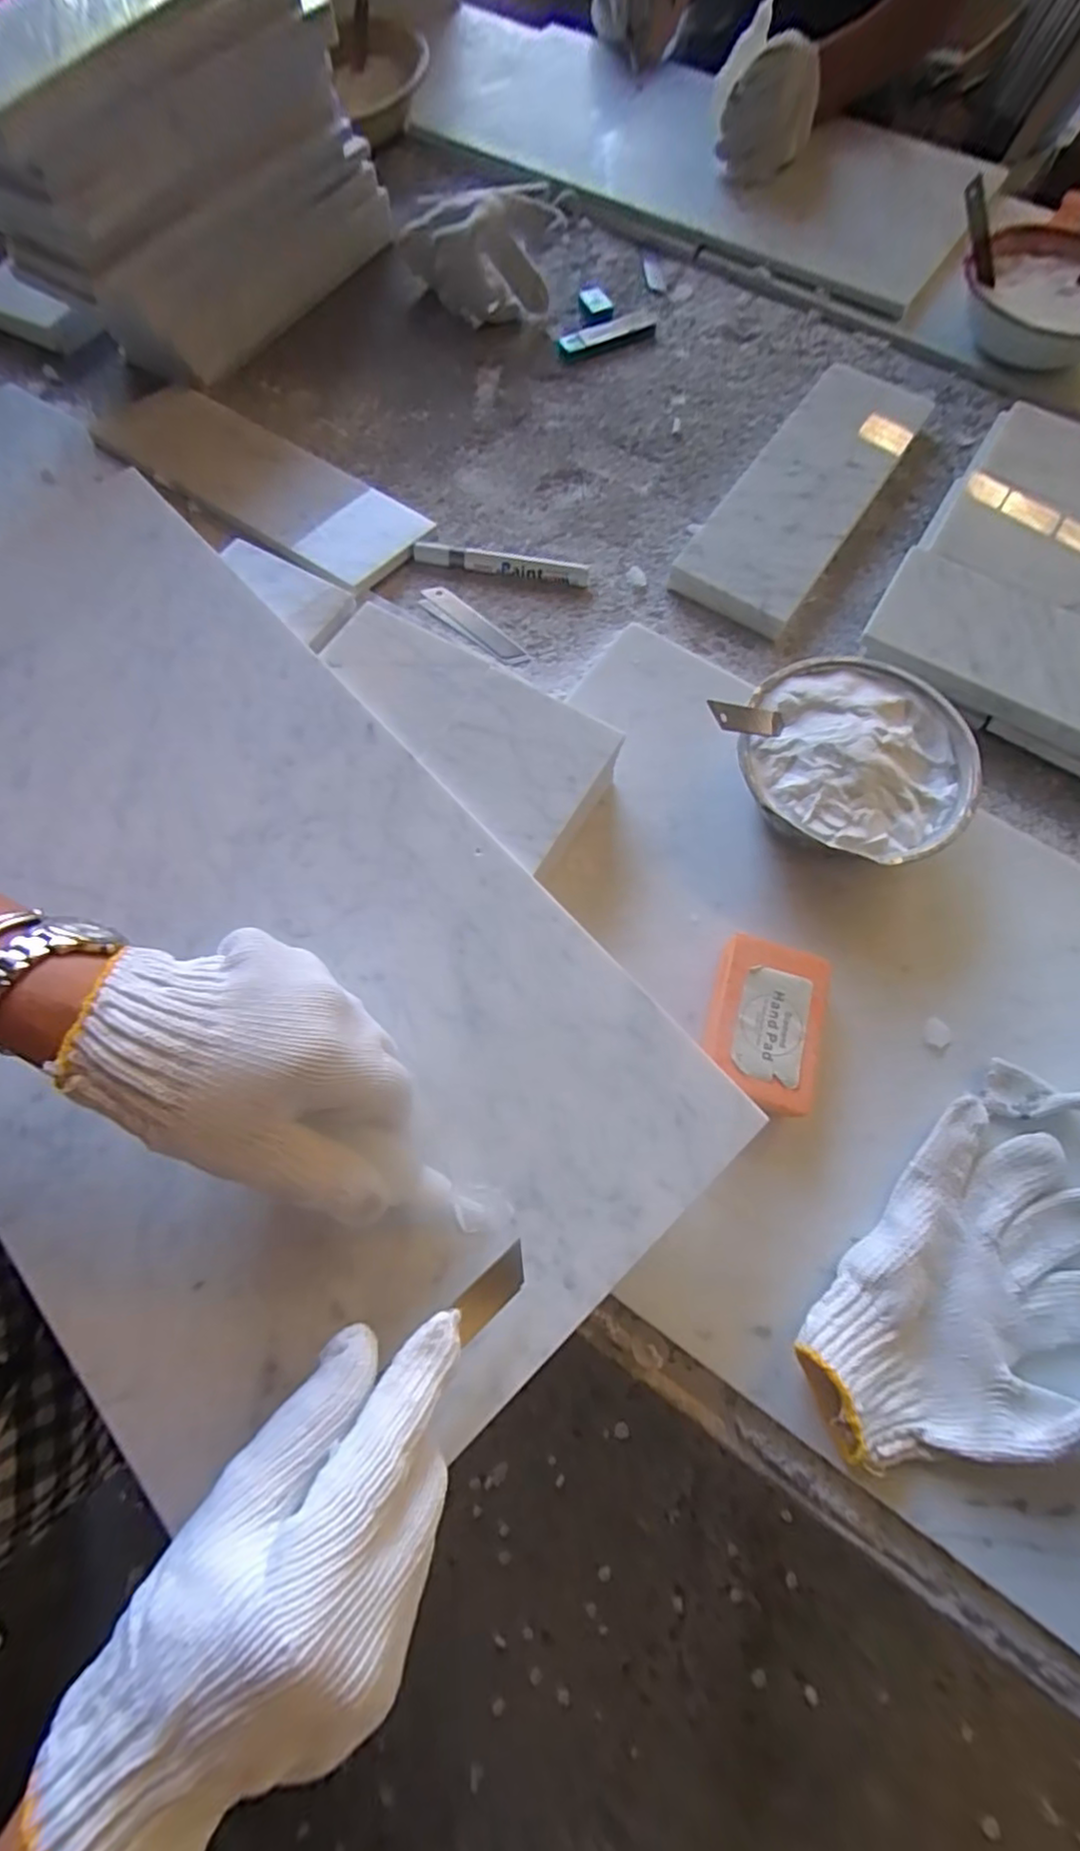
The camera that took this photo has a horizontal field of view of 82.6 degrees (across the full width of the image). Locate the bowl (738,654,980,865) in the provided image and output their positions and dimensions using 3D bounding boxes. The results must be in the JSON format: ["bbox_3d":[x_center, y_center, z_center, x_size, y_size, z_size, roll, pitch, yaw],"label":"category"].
[{"bbox_3d":[0.202,-0.106,0.405,0.138,0.058,0.141,1,72,-2],"label":"bowl"}]

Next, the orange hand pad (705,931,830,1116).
[{"bbox_3d":[0.128,0.058,0.358,0.062,0.028,0.090,17,72,3],"label":"orange hand pad"}]

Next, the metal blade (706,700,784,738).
[{"bbox_3d":[0.128,-0.125,0.376,0.068,0.006,0.019,-7,82,-35],"label":"metal blade"}]

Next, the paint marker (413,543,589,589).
[{"bbox_3d":[-0.031,-0.292,0.496,0.141,0.011,0.019,11,72,1],"label":"paint marker"}]

